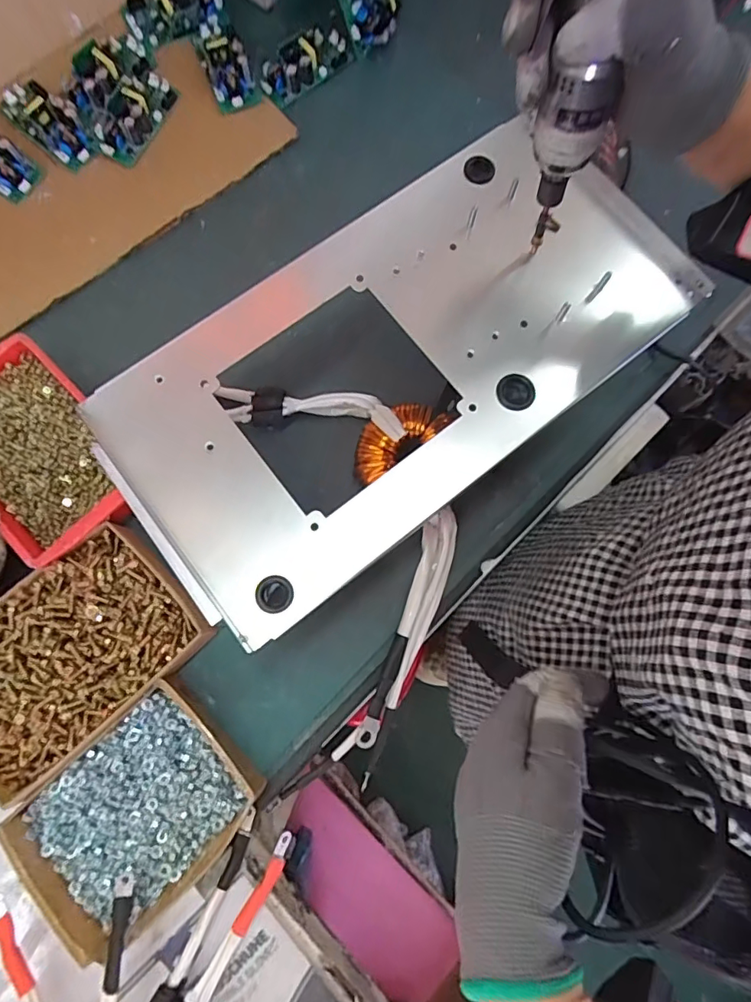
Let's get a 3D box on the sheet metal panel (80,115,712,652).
[{"bbox_3d":[0.029,-0.125,0.414,0.443,0.034,0.229,-37,89,-7],"label":"sheet metal panel"}]

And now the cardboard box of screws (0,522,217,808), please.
[{"bbox_3d":[-0.272,0.137,0.471,0.214,0.048,0.144,-40,81,-8],"label":"cardboard box of screws"}]

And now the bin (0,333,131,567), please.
[{"bbox_3d":[-0.318,-0.046,0.501,0.201,0.056,0.130,44,81,8],"label":"bin"}]

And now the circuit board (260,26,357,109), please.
[{"bbox_3d":[-0.086,-0.539,0.635,0.114,0.028,0.054,-40,81,-8],"label":"circuit board"}]

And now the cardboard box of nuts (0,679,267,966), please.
[{"bbox_3d":[-0.202,0.264,0.447,0.183,0.035,0.137,-44,81,-9],"label":"cardboard box of nuts"}]

